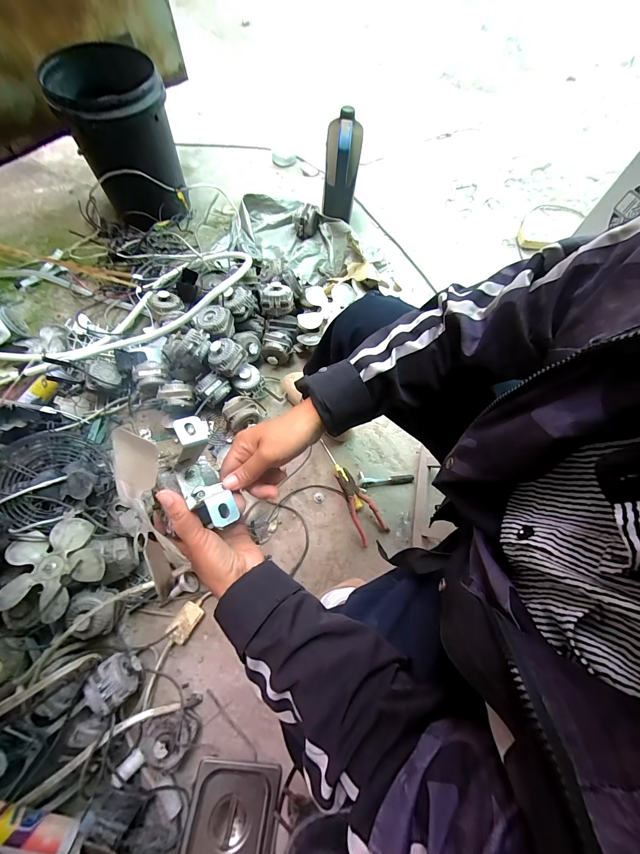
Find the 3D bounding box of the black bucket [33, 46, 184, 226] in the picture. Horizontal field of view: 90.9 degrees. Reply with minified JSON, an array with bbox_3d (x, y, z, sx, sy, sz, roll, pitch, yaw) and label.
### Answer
[{"bbox_3d":[-0.610,-0.910,1.005,0.280,0.331,0.331,-24,74,-12],"label":"black bucket"}]

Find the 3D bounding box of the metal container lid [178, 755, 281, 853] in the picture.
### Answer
[{"bbox_3d":[-0.165,0.733,0.576,0.159,0.023,0.169,10,70,0],"label":"metal container lid"}]

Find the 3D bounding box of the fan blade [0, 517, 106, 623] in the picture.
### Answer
[{"bbox_3d":[-0.529,0.280,0.624,0.168,0.028,0.176,1,70,-3],"label":"fan blade"}]

